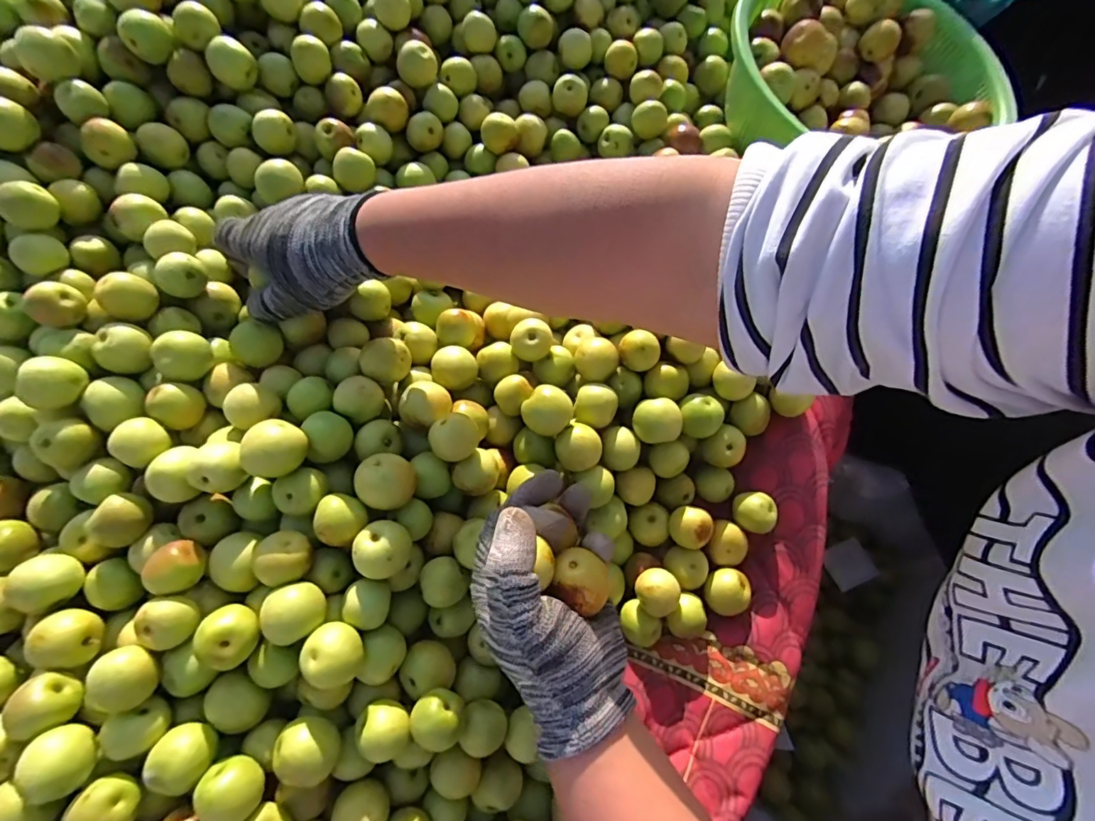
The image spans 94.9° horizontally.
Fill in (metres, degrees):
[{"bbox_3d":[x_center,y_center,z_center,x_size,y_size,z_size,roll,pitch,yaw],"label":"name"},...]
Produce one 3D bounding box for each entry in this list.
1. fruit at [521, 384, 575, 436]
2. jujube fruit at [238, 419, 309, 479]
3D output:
[{"bbox_3d":[0.001,0.002,0.370,0.032,0.033,0.033,-1,67,1],"label":"fruit"},{"bbox_3d":[-0.167,0.026,0.313,0.029,0.037,0.036,24,69,11],"label":"jujube fruit"}]

